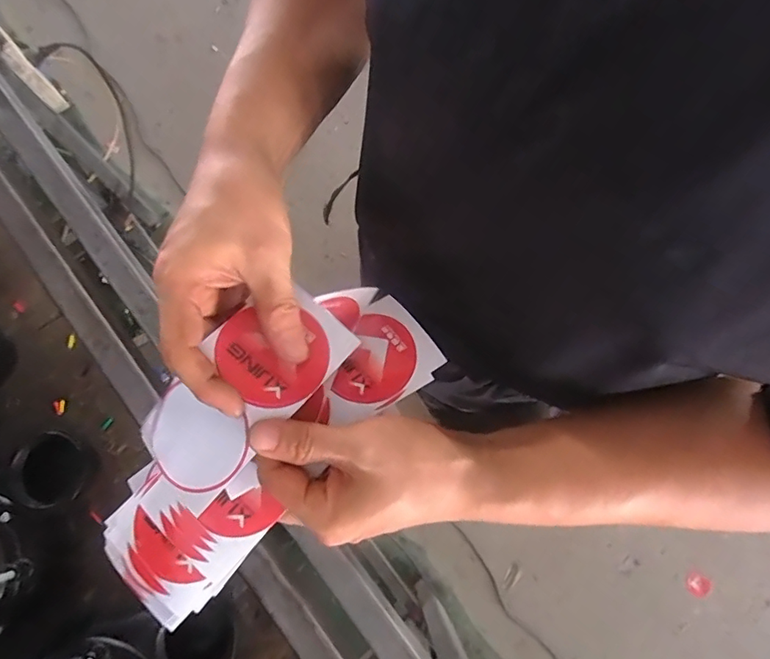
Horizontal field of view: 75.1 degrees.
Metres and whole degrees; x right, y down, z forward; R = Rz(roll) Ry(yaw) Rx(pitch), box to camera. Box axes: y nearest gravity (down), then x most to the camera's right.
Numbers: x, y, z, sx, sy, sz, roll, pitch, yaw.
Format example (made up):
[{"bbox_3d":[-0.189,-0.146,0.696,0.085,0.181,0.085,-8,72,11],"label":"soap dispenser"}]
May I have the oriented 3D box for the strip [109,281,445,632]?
[{"bbox_3d":[-0.078,0.062,0.319,0.104,0.060,0.243,43,77,8],"label":"strip"}]

